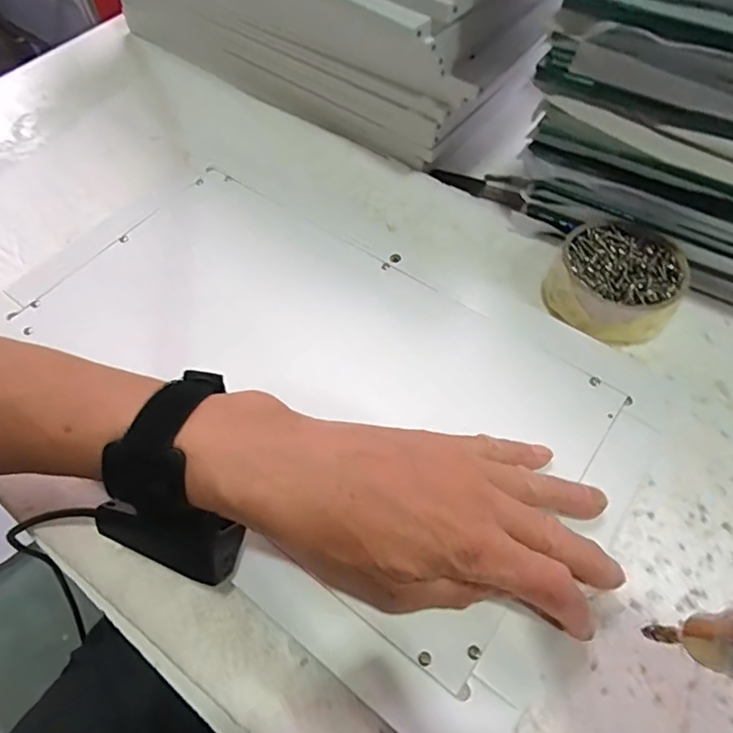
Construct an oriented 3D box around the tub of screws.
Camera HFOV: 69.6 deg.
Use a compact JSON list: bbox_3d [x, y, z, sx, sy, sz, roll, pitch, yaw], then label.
[{"bbox_3d":[0.172,-0.060,0.367,0.079,0.033,0.087,27,63,17],"label":"tub of screws"}]

